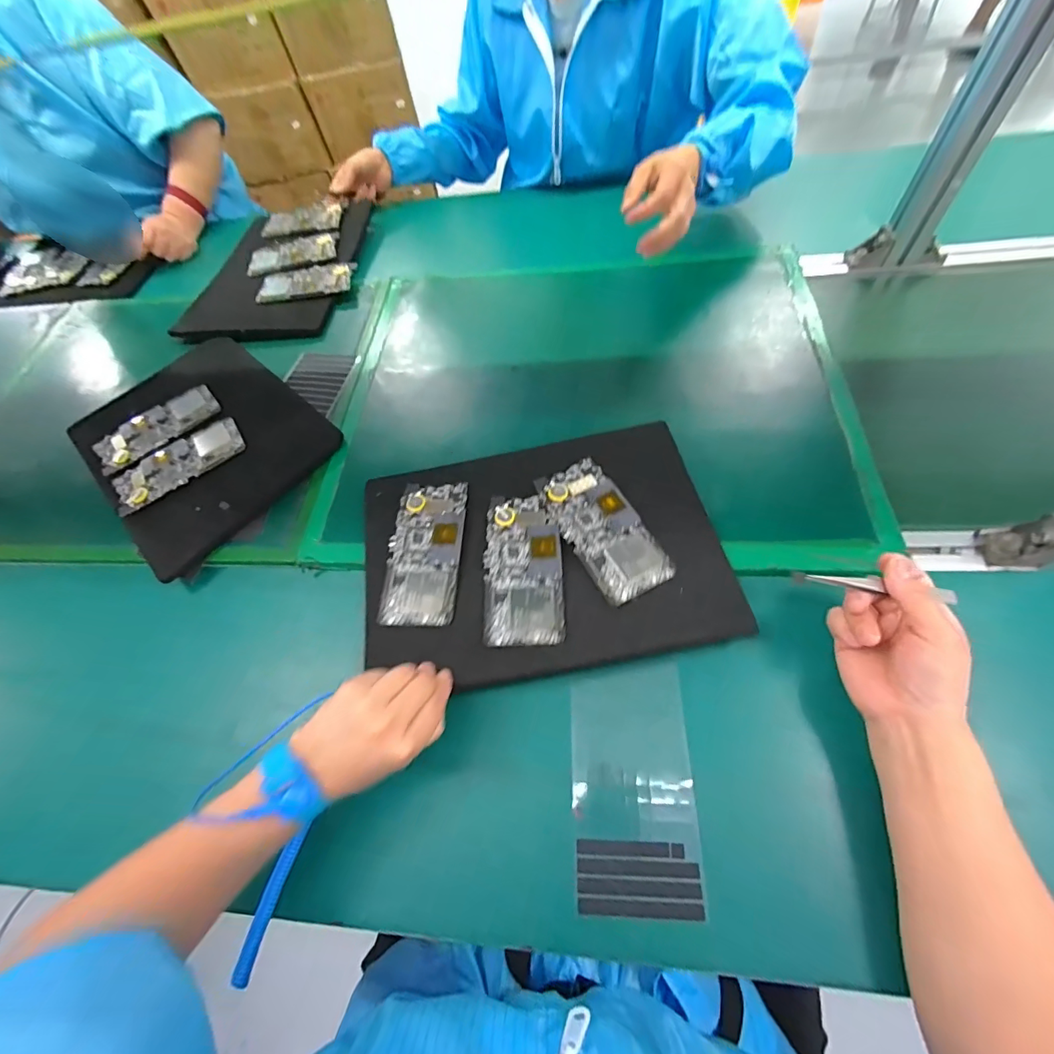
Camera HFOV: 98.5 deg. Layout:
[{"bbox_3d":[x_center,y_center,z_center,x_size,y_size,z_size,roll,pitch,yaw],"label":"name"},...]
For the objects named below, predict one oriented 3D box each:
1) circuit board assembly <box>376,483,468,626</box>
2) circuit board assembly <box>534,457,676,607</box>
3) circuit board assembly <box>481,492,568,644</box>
[{"bbox_3d":[-0.103,0.023,0.463,0.073,0.005,0.154,0,63,6],"label":"circuit board assembly"},{"bbox_3d":[0.074,-0.001,0.451,0.072,0.012,0.154,-28,60,-8],"label":"circuit board assembly"},{"bbox_3d":[-0.003,0.037,0.440,0.074,0.016,0.151,-5,60,6],"label":"circuit board assembly"}]

